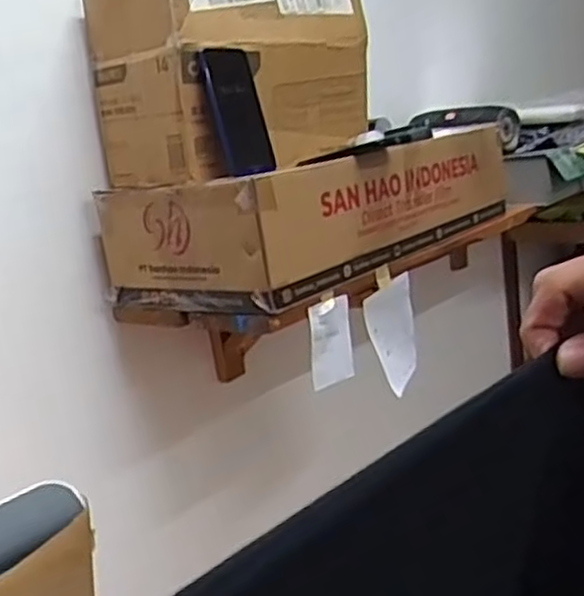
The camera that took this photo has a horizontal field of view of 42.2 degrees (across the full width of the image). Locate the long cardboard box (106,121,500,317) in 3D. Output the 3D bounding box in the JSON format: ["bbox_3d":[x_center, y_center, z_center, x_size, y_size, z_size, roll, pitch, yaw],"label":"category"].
[{"bbox_3d":[0.058,-0.143,1.132,0.280,0.146,0.611,7,20,42],"label":"long cardboard box"}]

